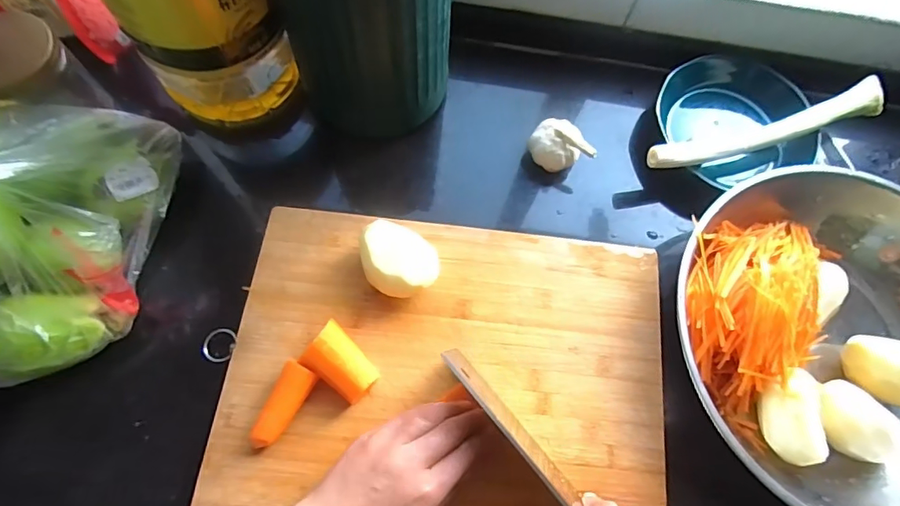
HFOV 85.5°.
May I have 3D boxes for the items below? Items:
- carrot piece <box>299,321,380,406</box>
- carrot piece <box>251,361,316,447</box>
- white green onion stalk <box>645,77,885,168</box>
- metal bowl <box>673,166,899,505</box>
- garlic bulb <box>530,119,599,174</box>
[{"bbox_3d":[-0.087,0.091,0.400,0.058,0.035,0.040,36,73,10],"label":"carrot piece"},{"bbox_3d":[-0.133,0.122,0.388,0.025,0.022,0.066,28,71,7],"label":"carrot piece"},{"bbox_3d":[0.317,-0.123,0.500,0.264,0.039,0.037,-16,72,-8],"label":"white green onion stalk"},{"bbox_3d":[0.341,0.077,0.431,0.299,0.084,0.295,1,70,-2],"label":"metal bowl"},{"bbox_3d":[0.110,-0.105,0.510,0.051,0.056,0.057,-22,73,-10],"label":"garlic bulb"}]

